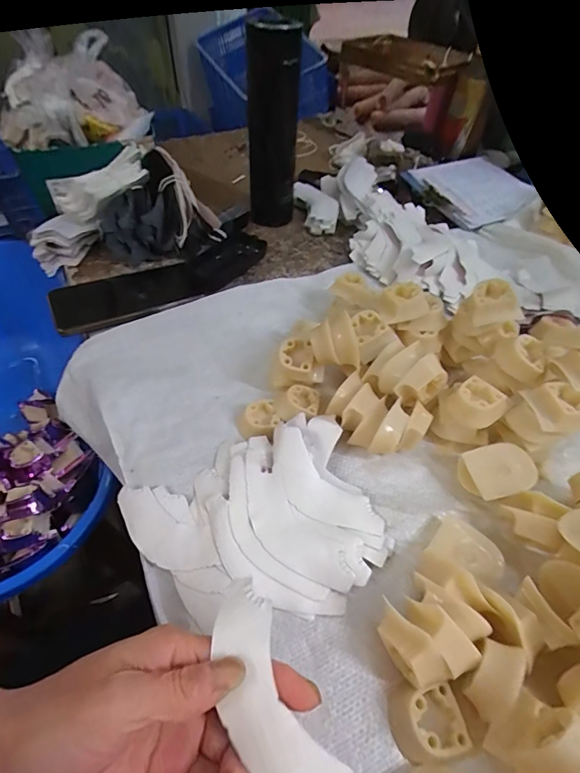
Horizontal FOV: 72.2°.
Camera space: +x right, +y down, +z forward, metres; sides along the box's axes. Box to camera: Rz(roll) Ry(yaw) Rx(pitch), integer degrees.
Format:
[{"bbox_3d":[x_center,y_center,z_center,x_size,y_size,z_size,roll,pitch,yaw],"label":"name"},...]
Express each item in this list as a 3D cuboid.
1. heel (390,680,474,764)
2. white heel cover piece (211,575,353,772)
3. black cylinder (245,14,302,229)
[{"bbox_3d":[0.075,0.186,0.221,0.040,0.015,0.032,-3,50,-5],"label":"heel"},{"bbox_3d":[-0.010,0.149,0.183,0.038,0.013,0.107,-22,66,-20],"label":"white heel cover piece"},{"bbox_3d":[-0.022,-0.336,0.536,0.069,0.224,0.059,-2,50,-4],"label":"black cylinder"}]

